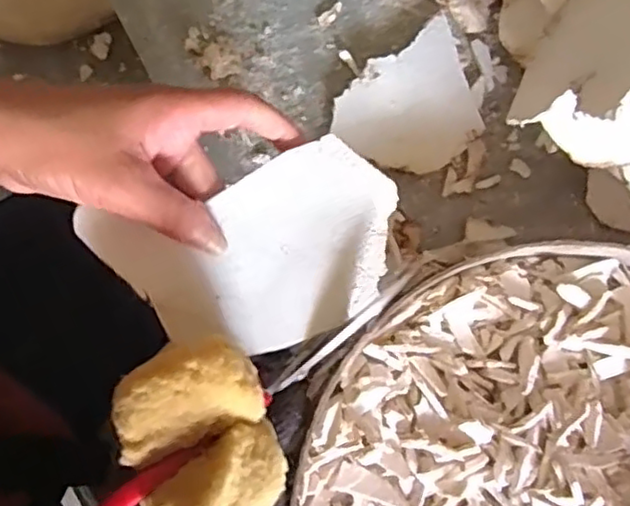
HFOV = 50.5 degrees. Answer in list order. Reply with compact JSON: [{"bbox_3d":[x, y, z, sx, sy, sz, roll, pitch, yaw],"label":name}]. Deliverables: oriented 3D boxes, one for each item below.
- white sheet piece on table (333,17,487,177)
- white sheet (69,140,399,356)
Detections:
[{"bbox_3d":[0.065,-0.093,0.425,0.098,0.006,0.078,-36,82,-7],"label":"white sheet piece on table"},{"bbox_3d":[-0.027,0.002,0.321,0.139,0.021,0.086,-22,79,-4],"label":"white sheet"}]

